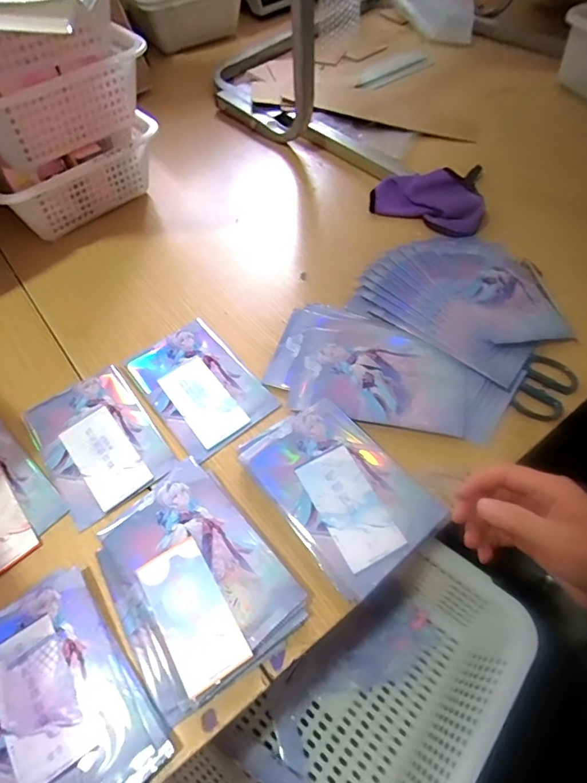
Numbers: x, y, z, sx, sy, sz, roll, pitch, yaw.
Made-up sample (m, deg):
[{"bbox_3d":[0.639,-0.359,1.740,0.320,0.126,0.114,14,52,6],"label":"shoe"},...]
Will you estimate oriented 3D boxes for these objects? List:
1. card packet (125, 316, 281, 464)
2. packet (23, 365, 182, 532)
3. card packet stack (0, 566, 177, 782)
[{"bbox_3d":[-0.114,-0.010,0.551,0.116,0.004,0.169,-35,64,-19],"label":"card packet"},{"bbox_3d":[-0.221,0.052,0.515,0.121,0.005,0.168,-33,64,-18],"label":"packet"},{"bbox_3d":[-0.202,0.257,0.377,0.127,0.011,0.188,-35,64,-19],"label":"card packet stack"}]

